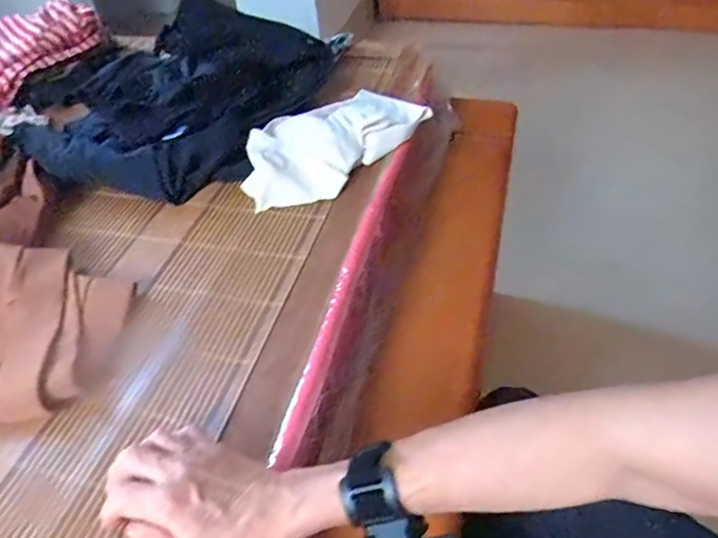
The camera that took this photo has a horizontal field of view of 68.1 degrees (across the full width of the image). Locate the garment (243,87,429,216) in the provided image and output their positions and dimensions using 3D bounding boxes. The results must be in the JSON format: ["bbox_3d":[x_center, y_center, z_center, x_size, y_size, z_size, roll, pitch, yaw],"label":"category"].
[{"bbox_3d":[-0.035,-0.161,0.668,0.126,0.045,0.242,31,56,32],"label":"garment"}]

